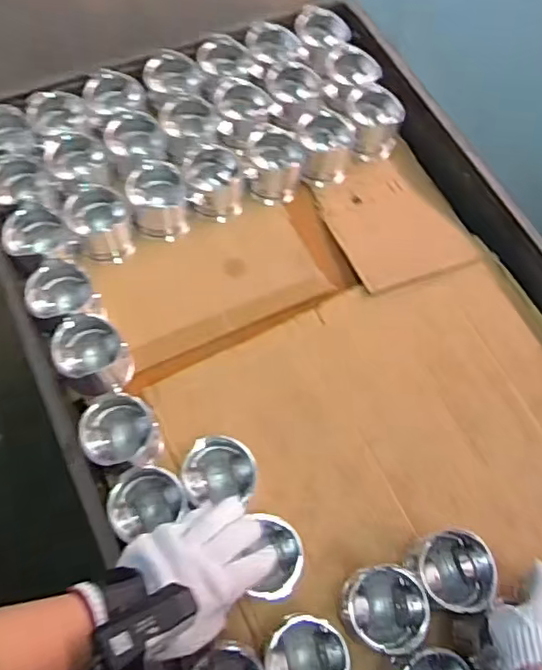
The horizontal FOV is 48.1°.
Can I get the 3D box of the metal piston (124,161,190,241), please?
[{"bbox_3d":[-0.173,-0.202,0.937,0.082,0.110,0.072,-11,66,-9],"label":"metal piston"}]

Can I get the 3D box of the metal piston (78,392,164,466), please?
[{"bbox_3d":[-0.189,0.126,0.765,0.092,0.083,0.100,-18,67,-12],"label":"metal piston"}]

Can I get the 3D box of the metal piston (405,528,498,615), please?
[{"bbox_3d":[0.214,0.282,0.722,0.084,0.064,0.090,1,65,-3],"label":"metal piston"}]

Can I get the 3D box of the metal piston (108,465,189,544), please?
[{"bbox_3d":[-0.150,0.205,0.739,0.091,0.066,0.080,-23,68,-14],"label":"metal piston"}]

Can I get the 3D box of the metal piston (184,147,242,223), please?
[{"bbox_3d":[-0.090,-0.234,0.956,0.084,0.101,0.070,-7,65,-7],"label":"metal piston"}]

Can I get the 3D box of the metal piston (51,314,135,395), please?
[{"bbox_3d":[-0.240,0.026,0.812,0.088,0.087,0.085,1,65,-3],"label":"metal piston"}]

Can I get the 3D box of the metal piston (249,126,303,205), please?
[{"bbox_3d":[0.005,-0.272,0.976,0.081,0.094,0.071,9,64,0],"label":"metal piston"}]

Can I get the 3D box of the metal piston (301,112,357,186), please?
[{"bbox_3d":[0.091,-0.303,0.990,0.090,0.089,0.091,7,64,0],"label":"metal piston"}]

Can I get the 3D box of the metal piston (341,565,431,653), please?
[{"bbox_3d":[0.130,0.317,0.708,0.092,0.058,0.087,1,65,-3],"label":"metal piston"}]

